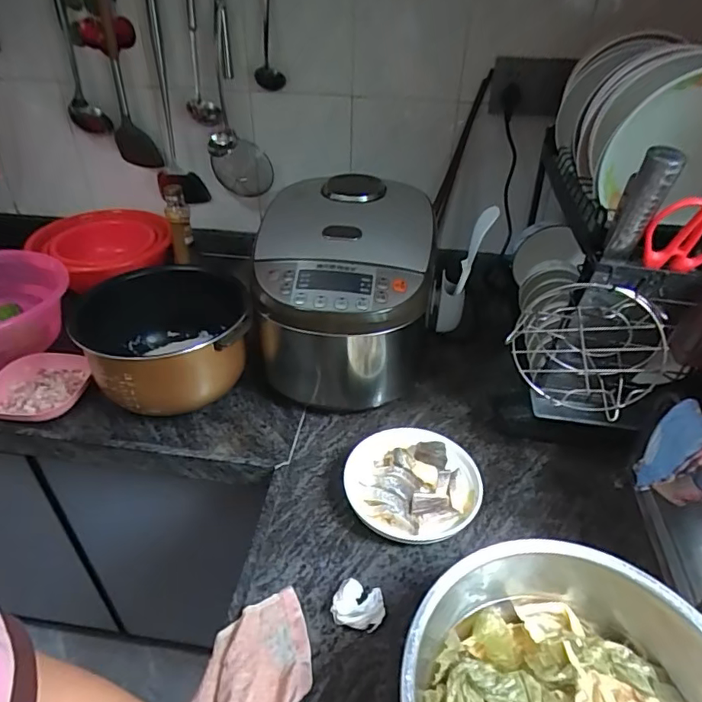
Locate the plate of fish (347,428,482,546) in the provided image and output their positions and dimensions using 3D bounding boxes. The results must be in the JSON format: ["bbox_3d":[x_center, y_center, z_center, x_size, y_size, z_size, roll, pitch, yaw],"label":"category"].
[{"bbox_3d":[0.079,0.170,0.665,0.164,0.037,0.153,1,36,-1],"label":"plate of fish"}]

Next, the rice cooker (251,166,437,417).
[{"bbox_3d":[-0.009,-0.082,0.798,0.243,0.274,0.281,8,37,9],"label":"rice cooker"}]

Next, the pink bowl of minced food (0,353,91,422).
[{"bbox_3d":[-0.484,0.056,0.802,0.138,0.027,0.138,6,37,7],"label":"pink bowl of minced food"}]

